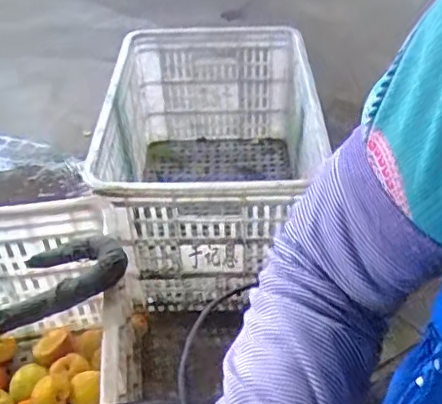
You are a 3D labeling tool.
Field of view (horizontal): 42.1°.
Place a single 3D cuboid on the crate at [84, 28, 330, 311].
[{"bbox_3d":[-0.016,-0.095,1.078,0.344,0.305,0.542,0,42,1],"label":"crate"}]

